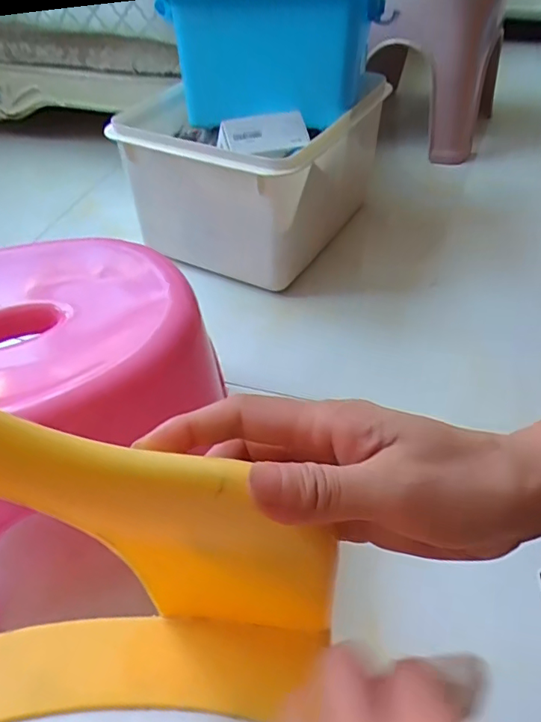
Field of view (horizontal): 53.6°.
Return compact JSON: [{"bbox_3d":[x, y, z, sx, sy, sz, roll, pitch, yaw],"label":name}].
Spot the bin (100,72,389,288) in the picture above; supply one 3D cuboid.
[{"bbox_3d":[-0.020,-0.269,0.763,0.259,0.180,0.300,19,48,20],"label":"bin"}]

